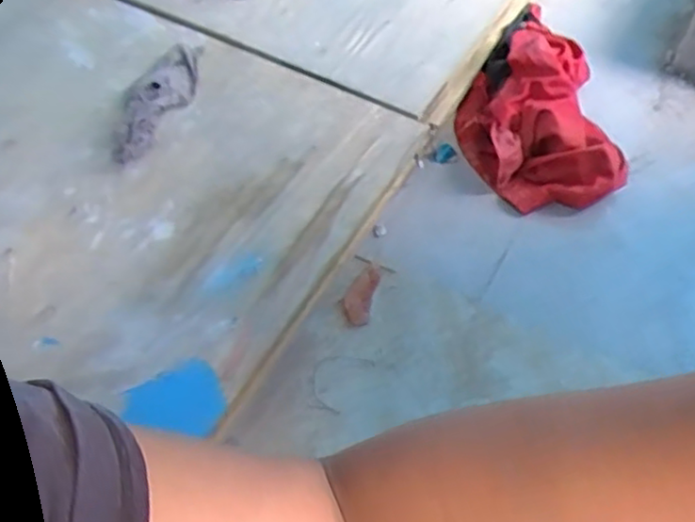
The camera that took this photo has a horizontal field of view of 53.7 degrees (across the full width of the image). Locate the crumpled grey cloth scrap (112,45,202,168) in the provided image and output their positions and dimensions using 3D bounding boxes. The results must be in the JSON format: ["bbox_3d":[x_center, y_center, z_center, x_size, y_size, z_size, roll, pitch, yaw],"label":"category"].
[{"bbox_3d":[-0.272,-0.233,0.986,0.076,0.049,0.243,14,57,11],"label":"crumpled grey cloth scrap"}]

